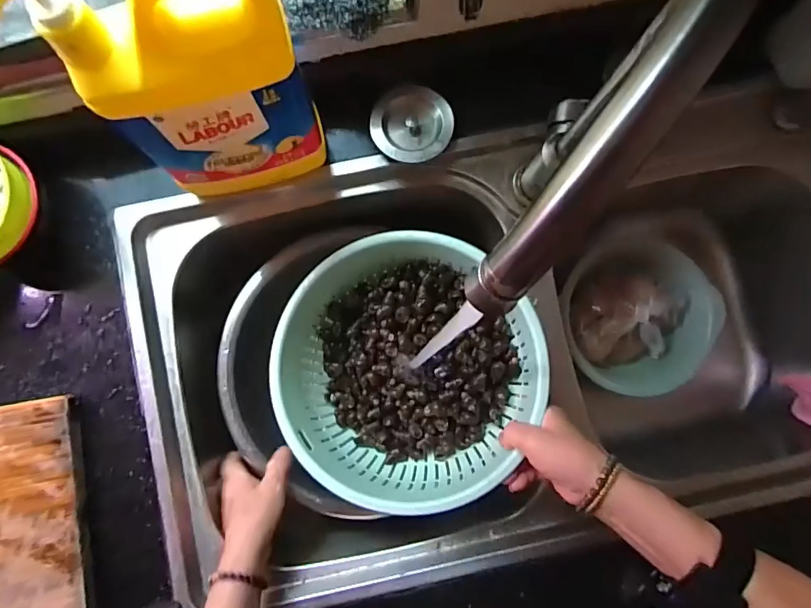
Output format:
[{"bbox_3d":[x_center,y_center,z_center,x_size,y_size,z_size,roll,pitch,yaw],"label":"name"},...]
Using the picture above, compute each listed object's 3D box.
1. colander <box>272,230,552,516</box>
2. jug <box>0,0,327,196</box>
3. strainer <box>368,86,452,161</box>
[{"bbox_3d":[-0.004,0.060,0.485,0.250,0.111,0.261,0,85,0],"label":"colander"},{"bbox_3d":[-0.150,-0.165,0.366,0.140,0.254,0.070,-9,85,-1],"label":"jug"},{"bbox_3d":[0.007,-0.186,0.489,0.081,0.013,0.073,6,85,0],"label":"strainer"}]

